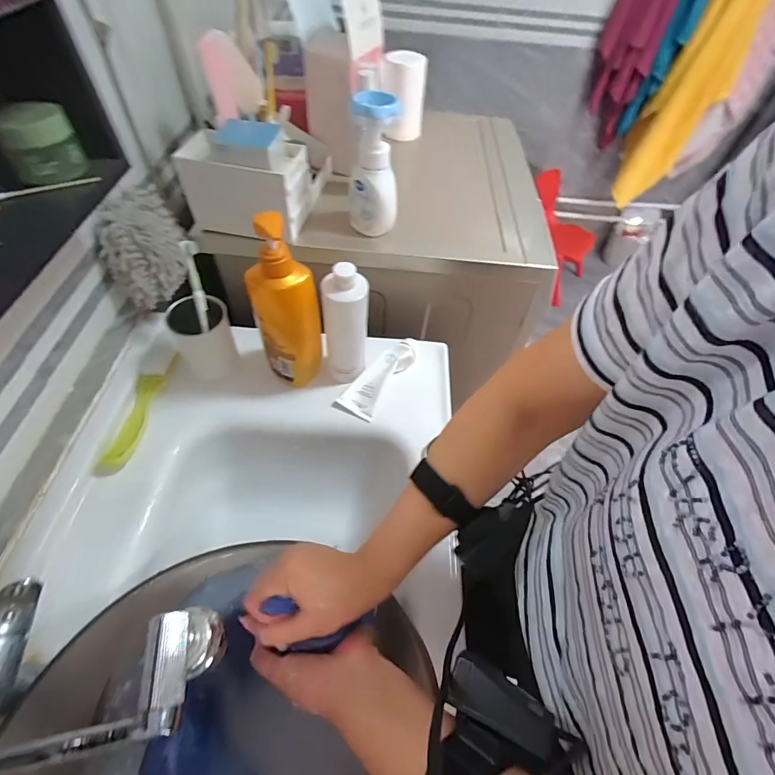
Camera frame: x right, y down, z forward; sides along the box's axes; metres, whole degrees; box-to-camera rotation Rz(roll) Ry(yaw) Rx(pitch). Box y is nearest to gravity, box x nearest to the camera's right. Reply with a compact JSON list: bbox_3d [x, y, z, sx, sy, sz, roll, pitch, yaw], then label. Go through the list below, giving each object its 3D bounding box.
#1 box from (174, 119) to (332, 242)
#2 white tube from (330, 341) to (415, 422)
[{"bbox_3d":[-0.210,-0.319,0.602,0.163,0.130,0.117,7,53,1],"label":"box"},{"bbox_3d":[-0.014,-0.008,0.626,0.059,0.036,0.148,36,71,20],"label":"white tube"}]

